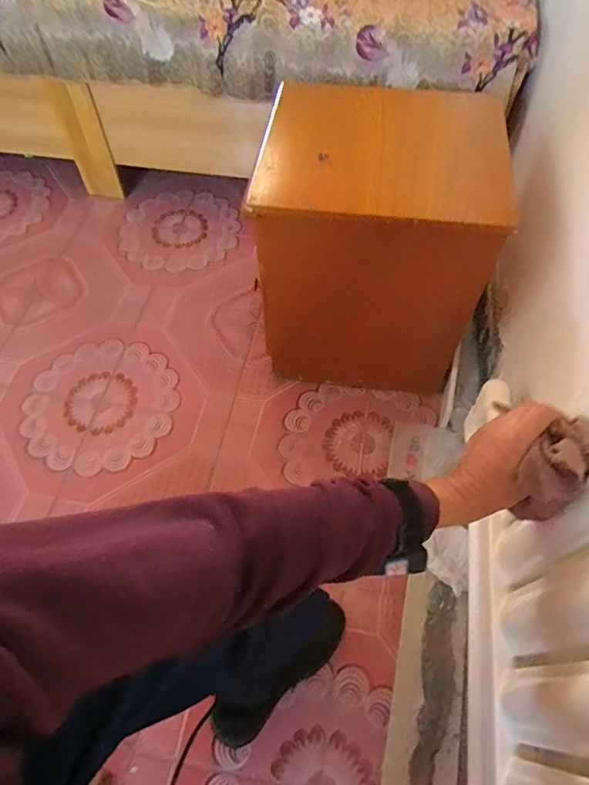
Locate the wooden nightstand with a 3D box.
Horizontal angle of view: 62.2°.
[{"bbox_3d":[0.151,-0.289,1.048,0.416,0.519,0.393,7,58,5],"label":"wooden nightstand"}]

